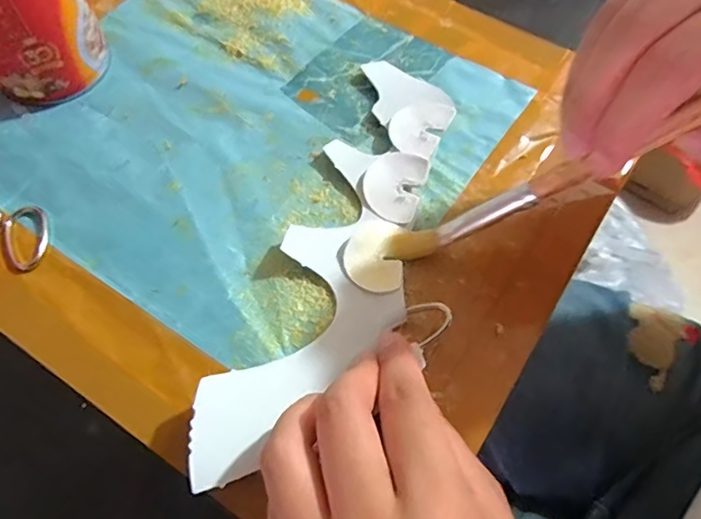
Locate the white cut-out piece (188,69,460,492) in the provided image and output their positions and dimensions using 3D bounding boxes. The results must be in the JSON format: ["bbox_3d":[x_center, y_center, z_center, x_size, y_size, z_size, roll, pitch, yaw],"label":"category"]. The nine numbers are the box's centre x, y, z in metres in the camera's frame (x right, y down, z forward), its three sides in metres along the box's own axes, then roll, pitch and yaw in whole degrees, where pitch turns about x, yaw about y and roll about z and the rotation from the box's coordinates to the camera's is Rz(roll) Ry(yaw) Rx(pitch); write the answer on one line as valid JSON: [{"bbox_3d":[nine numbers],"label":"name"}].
[{"bbox_3d":[0.001,-0.007,0.245,0.058,0.014,0.223,23,65,-1],"label":"white cut-out piece"}]

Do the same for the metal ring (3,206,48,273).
[{"bbox_3d":[-0.153,-0.010,0.252,0.020,0.004,0.034,-16,64,-9],"label":"metal ring"}]

